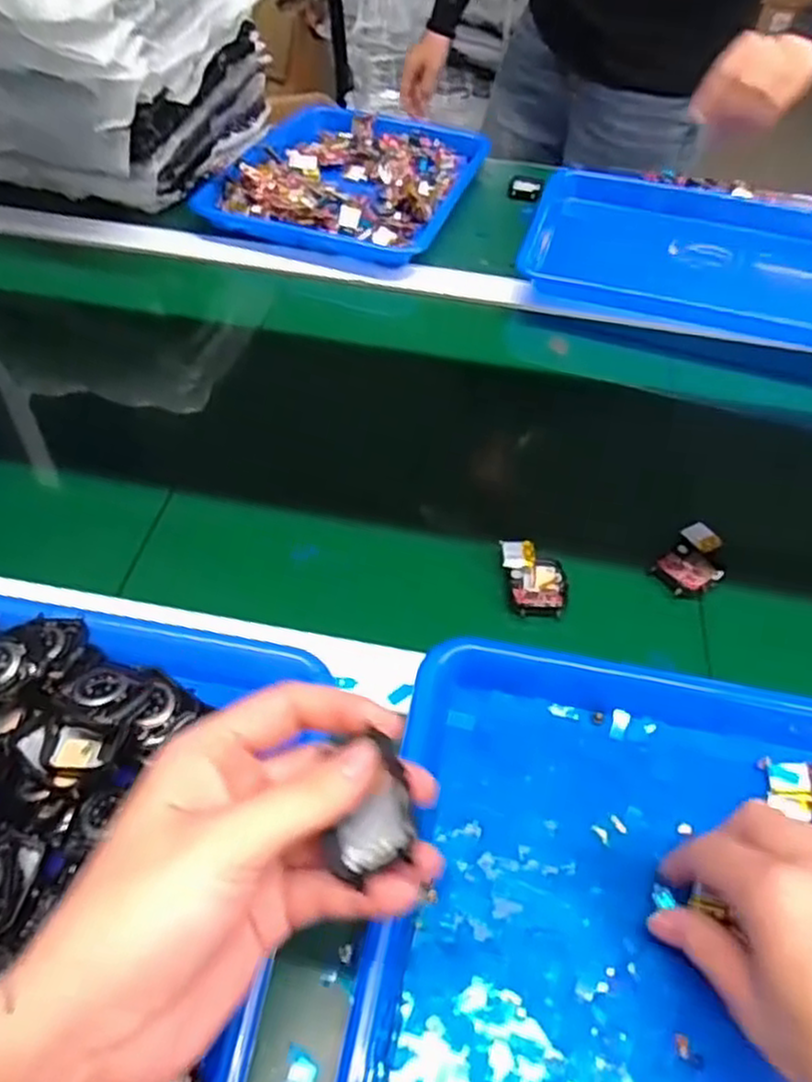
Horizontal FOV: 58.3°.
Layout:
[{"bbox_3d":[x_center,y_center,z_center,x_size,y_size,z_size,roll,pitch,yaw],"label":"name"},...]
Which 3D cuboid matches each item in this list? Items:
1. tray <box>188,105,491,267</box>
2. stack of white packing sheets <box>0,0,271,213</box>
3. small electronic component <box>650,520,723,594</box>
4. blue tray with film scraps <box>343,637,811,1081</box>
[{"bbox_3d":[-0.059,-0.413,0.832,0.254,0.048,0.305,16,52,8],"label":"tray"},{"bbox_3d":[-0.316,-0.519,0.754,0.247,0.217,0.321,14,52,8],"label":"stack of white packing sheets"},{"bbox_3d":[0.197,0.012,0.494,0.038,0.013,0.057,36,58,22],"label":"small electronic component"},{"bbox_3d":[0.151,0.174,0.332,0.324,0.038,0.260,9,52,4],"label":"blue tray with film scraps"}]

